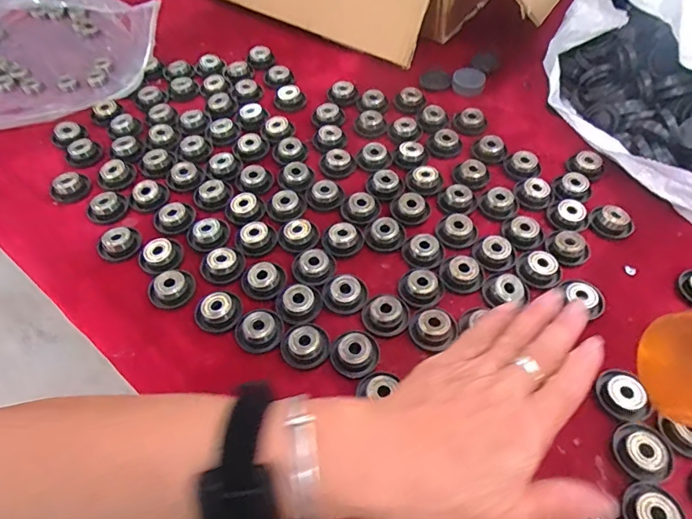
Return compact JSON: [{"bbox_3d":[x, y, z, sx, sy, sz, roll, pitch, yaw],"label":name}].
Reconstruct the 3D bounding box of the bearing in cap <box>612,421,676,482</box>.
[{"bbox_3d":[0.176,0.113,0.278,0.031,0.006,0.031,0,52,0],"label":"bearing in cap"}]

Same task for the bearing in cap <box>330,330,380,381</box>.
[{"bbox_3d":[0.006,0.060,0.314,0.031,0.012,0.030,0,52,0],"label":"bearing in cap"}]

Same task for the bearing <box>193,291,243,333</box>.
[{"bbox_3d":[-0.091,0.037,0.336,0.033,0.010,0.029,-16,54,-11],"label":"bearing"}]

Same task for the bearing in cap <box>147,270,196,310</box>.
[{"bbox_3d":[-0.129,0.021,0.347,0.033,0.011,0.027,-26,56,-18],"label":"bearing in cap"}]

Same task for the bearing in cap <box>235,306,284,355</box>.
[{"bbox_3d":[-0.060,0.047,0.325,0.033,0.007,0.032,0,52,0],"label":"bearing in cap"}]

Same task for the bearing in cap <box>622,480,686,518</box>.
[{"bbox_3d":[0.170,0.141,0.259,0.029,0.009,0.032,-31,58,-21],"label":"bearing in cap"}]

